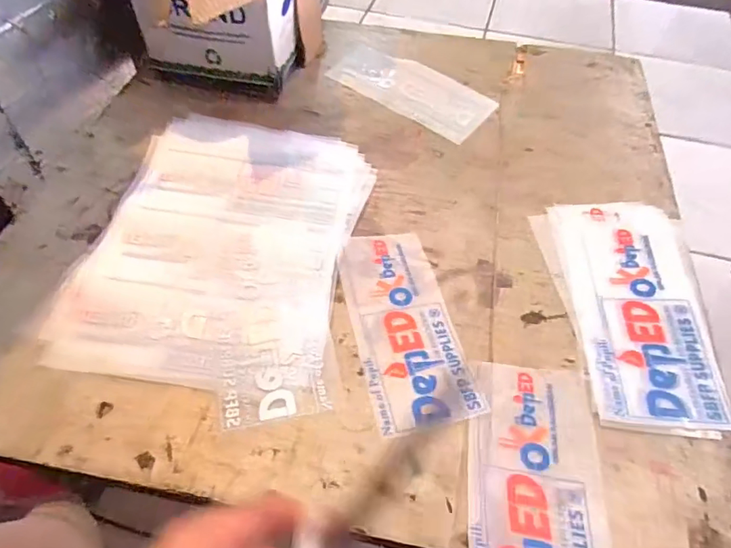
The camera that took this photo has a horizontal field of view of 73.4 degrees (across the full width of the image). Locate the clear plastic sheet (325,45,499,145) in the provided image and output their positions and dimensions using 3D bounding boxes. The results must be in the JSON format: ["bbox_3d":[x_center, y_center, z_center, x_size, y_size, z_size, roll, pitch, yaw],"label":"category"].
[{"bbox_3d":[0.069,-0.281,0.739,0.246,0.007,0.121,34,60,22],"label":"clear plastic sheet"}]

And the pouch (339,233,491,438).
[{"bbox_3d":[0.040,0.046,0.506,0.102,0.008,0.228,-10,55,-8],"label":"pouch"}]

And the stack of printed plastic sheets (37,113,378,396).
[{"bbox_3d":[-0.155,-0.052,0.565,0.276,0.015,0.379,7,54,4],"label":"stack of printed plastic sheets"}]

